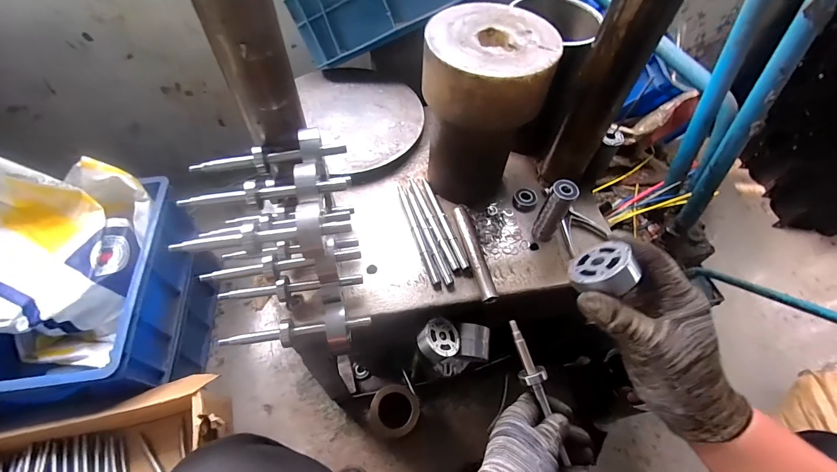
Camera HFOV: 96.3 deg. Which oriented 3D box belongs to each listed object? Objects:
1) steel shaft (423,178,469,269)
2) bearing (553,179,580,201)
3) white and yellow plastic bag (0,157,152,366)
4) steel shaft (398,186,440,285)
[{"bbox_3d":[0.035,-0.023,0.527,0.012,0.008,0.162,-15,58,-12],"label":"steel shaft"},{"bbox_3d":[0.182,-0.057,0.461,0.028,0.006,0.030,1,56,-2],"label":"bearing"},{"bbox_3d":[-0.664,0.016,0.656,0.274,0.244,0.323,9,56,4],"label":"white and yellow plastic bag"},{"bbox_3d":[-0.003,-0.006,0.516,0.010,0.007,0.164,-15,58,-12],"label":"steel shaft"}]

